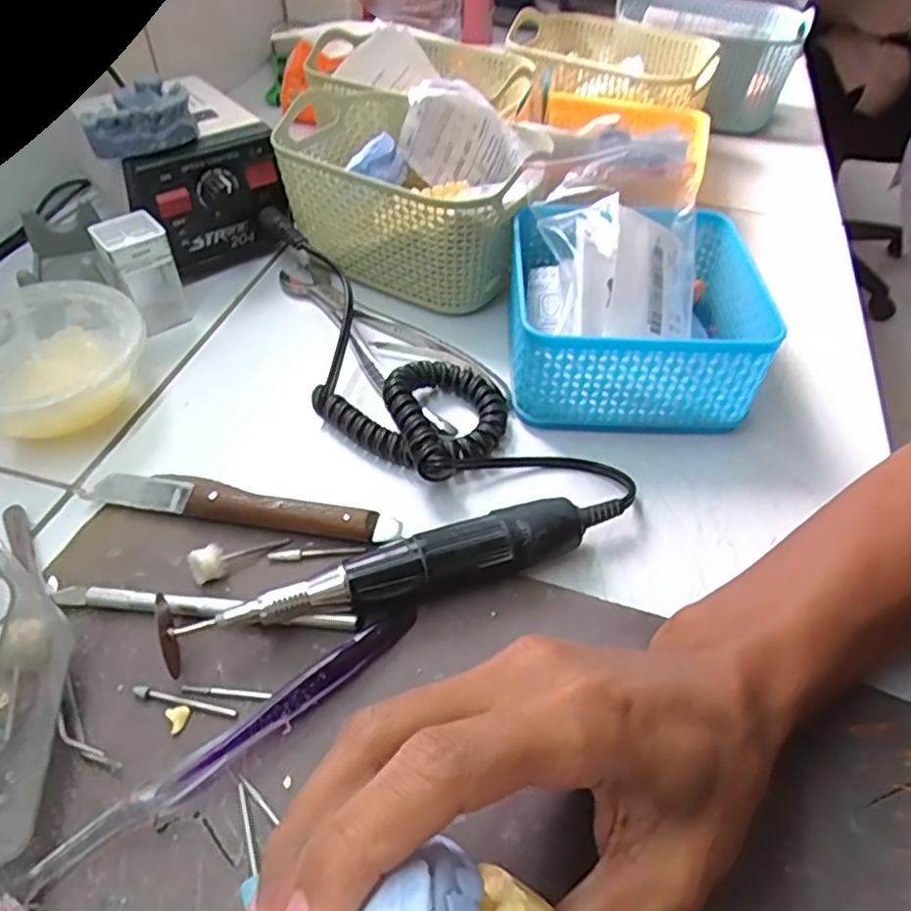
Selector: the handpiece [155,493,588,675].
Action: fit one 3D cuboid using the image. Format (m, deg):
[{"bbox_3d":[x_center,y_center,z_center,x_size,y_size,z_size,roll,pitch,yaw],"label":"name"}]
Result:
[{"bbox_3d":[-0.030,0.052,0.283,0.179,0.026,0.025,-13,50,-14],"label":"handpiece"}]

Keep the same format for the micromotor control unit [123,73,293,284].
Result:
[{"bbox_3d":[-0.179,-0.192,0.466,0.091,0.087,0.116,-20,52,-19],"label":"micromotor control unit"}]

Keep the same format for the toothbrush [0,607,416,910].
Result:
[{"bbox_3d":[-0.091,0.108,0.234,0.189,0.020,0.019,-35,58,-29],"label":"toothbrush"}]

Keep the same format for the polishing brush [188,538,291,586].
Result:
[{"bbox_3d":[-0.096,0.044,0.300,0.043,0.013,0.011,-16,49,-38],"label":"polishing brush"}]

